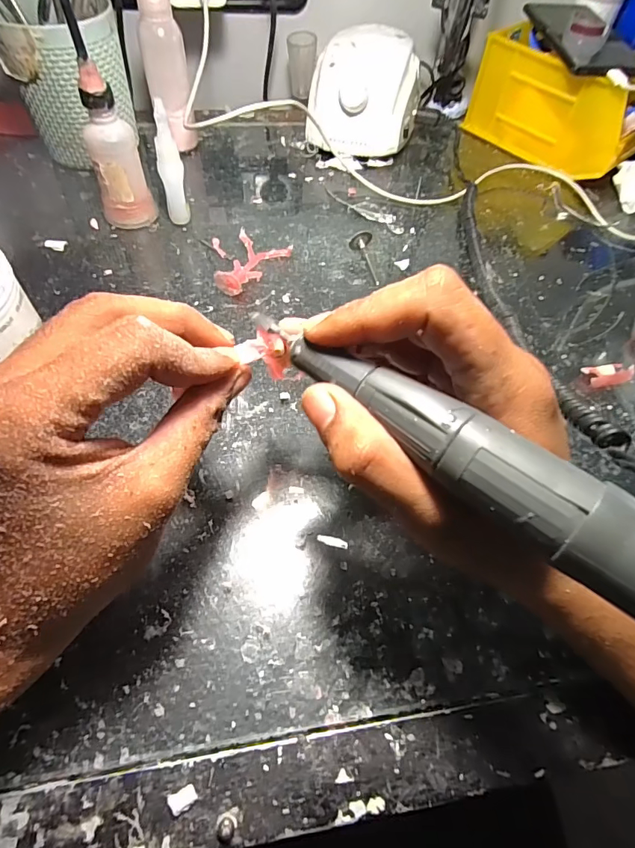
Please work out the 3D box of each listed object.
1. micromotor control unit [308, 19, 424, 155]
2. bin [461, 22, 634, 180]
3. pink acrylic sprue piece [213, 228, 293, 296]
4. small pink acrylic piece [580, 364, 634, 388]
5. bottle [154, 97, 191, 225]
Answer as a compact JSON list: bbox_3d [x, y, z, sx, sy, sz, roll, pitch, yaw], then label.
[{"bbox_3d":[0.050,-0.336,0.458,0.107,0.080,0.124,10,57,2],"label":"micromotor control unit"},{"bbox_3d":[0.259,-0.337,0.469,0.098,0.088,0.166,-35,66,-23],"label":"bin"},{"bbox_3d":[-0.051,-0.129,0.355,0.063,0.017,0.067,-2,58,-6],"label":"pink acrylic sprue piece"},{"bbox_3d":[0.207,-0.034,0.316,0.040,0.013,0.013,-5,58,-8],"label":"small pink acrylic piece"},{"bbox_3d":[-0.118,-0.204,0.356,0.018,0.086,0.017,-7,58,-9],"label":"bottle"}]

